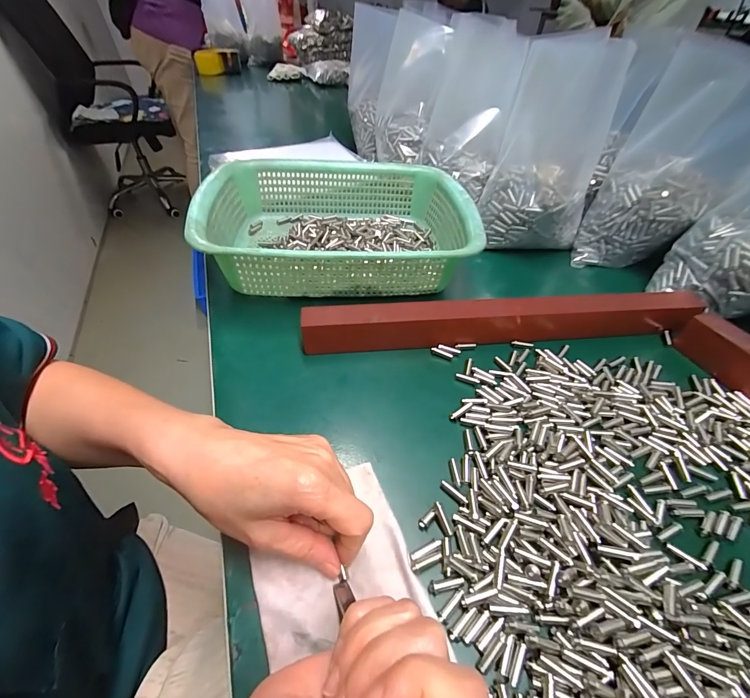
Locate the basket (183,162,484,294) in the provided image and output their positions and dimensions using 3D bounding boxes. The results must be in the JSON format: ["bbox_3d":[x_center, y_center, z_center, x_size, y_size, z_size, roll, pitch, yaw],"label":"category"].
[{"bbox_3d":[-0.039,-0.141,0.417,0.293,0.090,0.218,-3,45,-4],"label":"basket"}]

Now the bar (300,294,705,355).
[{"bbox_3d":[0.122,-0.024,0.341,0.378,0.043,0.023,-4,48,-4],"label":"bar"}]

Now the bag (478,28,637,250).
[{"bbox_3d":[0.216,-0.244,0.438,0.124,0.205,0.139,18,47,16],"label":"bag"}]

